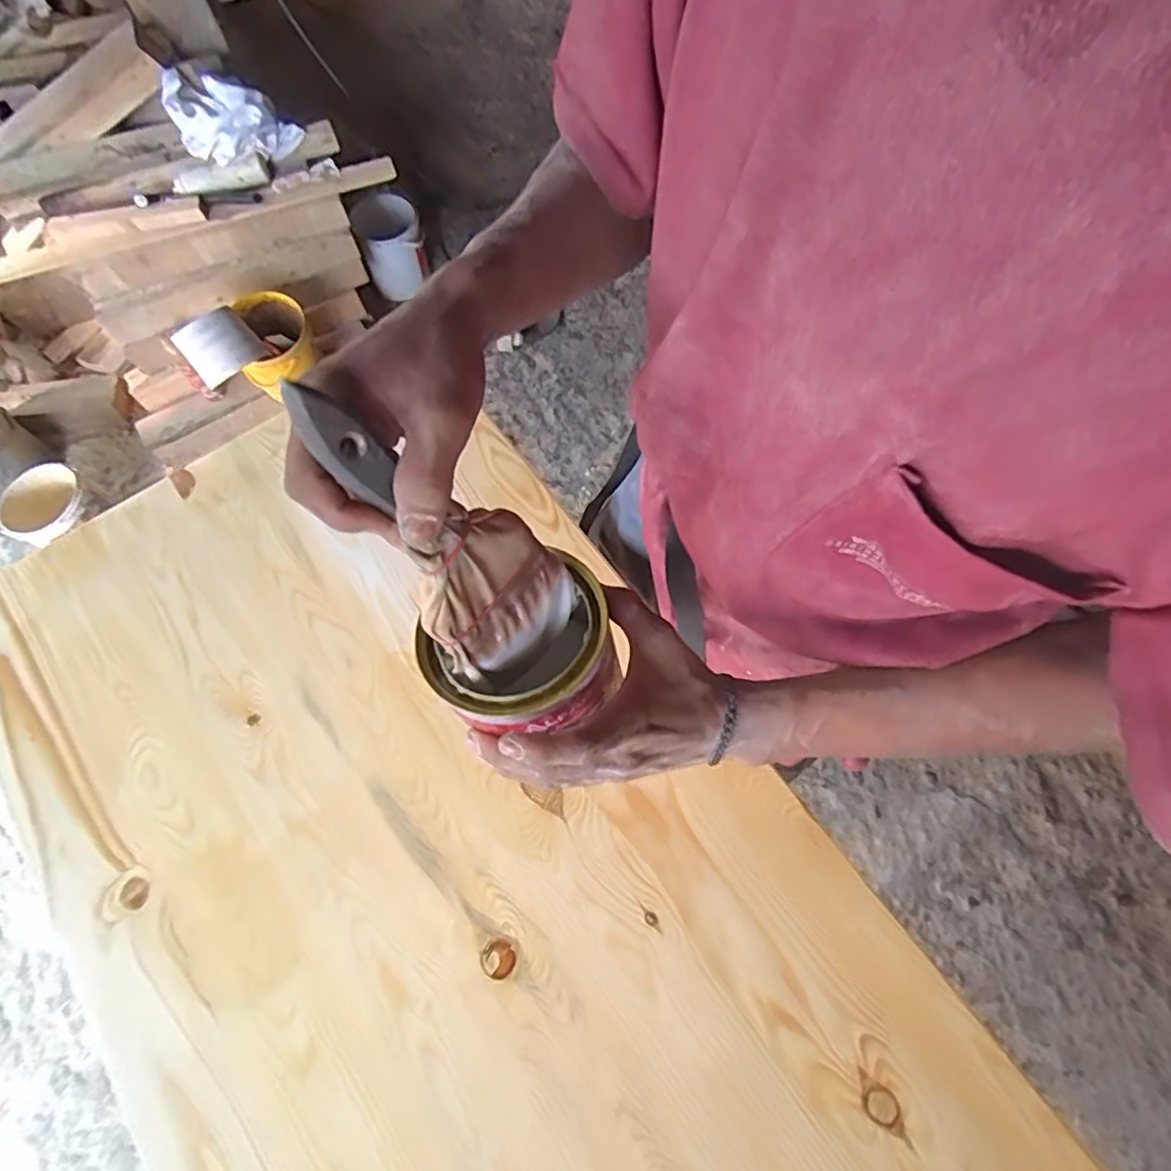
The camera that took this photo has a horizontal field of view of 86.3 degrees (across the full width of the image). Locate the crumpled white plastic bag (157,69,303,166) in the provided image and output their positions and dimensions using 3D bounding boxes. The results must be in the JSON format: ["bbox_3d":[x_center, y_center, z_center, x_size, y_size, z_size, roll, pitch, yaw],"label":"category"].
[{"bbox_3d":[-0.741,-0.980,1.312,0.241,0.123,0.126,-14,69,-1],"label":"crumpled white plastic bag"}]

